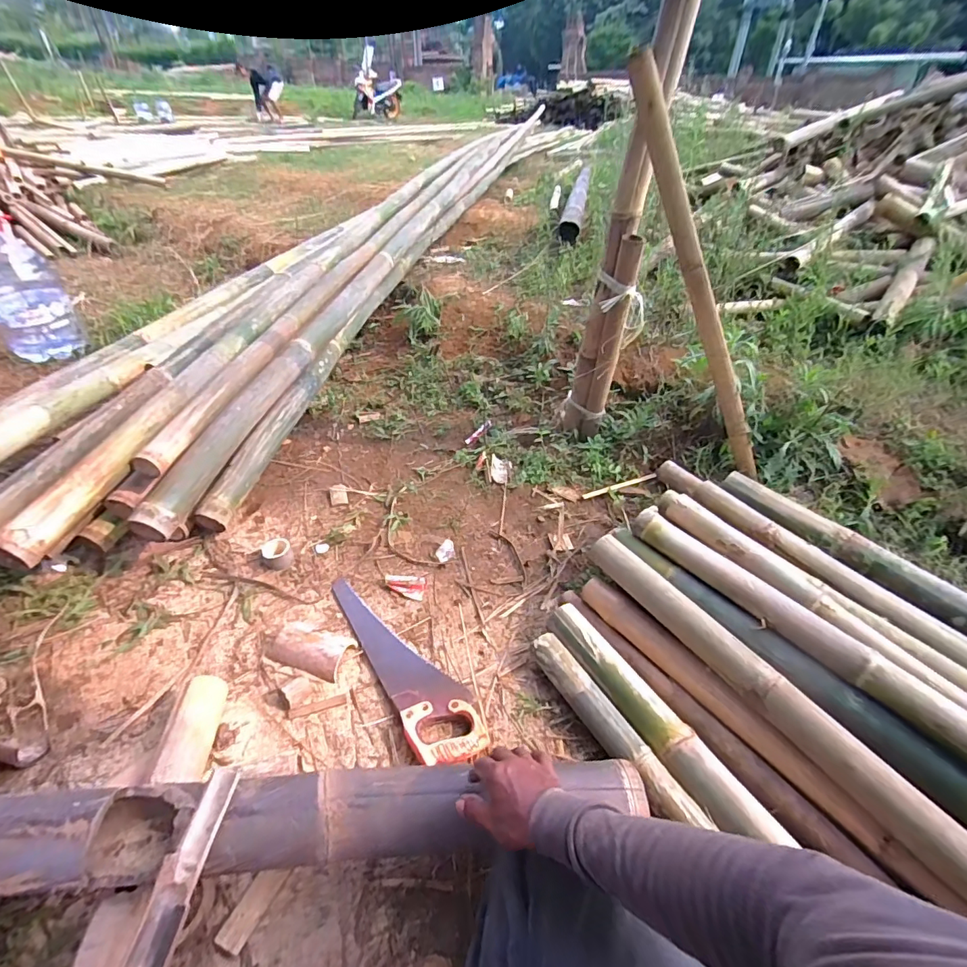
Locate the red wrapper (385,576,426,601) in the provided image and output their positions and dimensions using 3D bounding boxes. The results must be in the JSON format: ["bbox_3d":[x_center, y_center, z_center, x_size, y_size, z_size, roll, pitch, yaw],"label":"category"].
[{"bbox_3d":[-0.169,0.220,0.999,0.088,0.011,0.053,4,39,4],"label":"red wrapper"}]

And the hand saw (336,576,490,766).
[{"bbox_3d":[-0.158,0.309,0.868,0.118,0.034,0.460,-24,45,-27],"label":"hand saw"}]

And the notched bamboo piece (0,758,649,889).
[{"bbox_3d":[-0.240,0.422,0.580,0.902,0.079,0.098,0,38,-8],"label":"notched bamboo piece"}]

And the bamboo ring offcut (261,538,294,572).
[{"bbox_3d":[-0.458,0.156,1.041,0.063,0.038,0.072,-20,43,-24],"label":"bamboo ring offcut"}]

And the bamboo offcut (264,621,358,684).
[{"bbox_3d":[-0.324,0.295,0.865,0.157,0.048,0.091,16,41,18],"label":"bamboo offcut"}]

